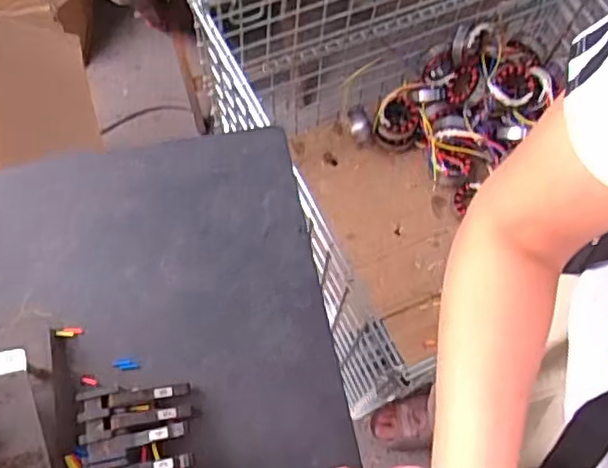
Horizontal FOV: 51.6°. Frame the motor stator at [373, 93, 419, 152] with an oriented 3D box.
[{"bbox_3d":[0.195,-0.235,1.324,0.090,0.067,0.101,15,69,4],"label":"motor stator"}]

